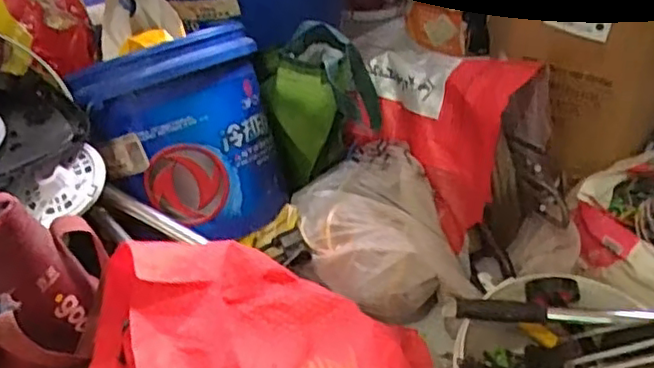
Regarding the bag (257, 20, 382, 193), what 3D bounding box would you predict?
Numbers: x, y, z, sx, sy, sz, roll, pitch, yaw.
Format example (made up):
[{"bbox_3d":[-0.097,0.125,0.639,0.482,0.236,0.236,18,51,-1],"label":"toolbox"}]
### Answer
[{"bbox_3d":[-0.006,-0.108,0.906,0.150,0.186,0.147,-15,45,-7],"label":"bag"}]

